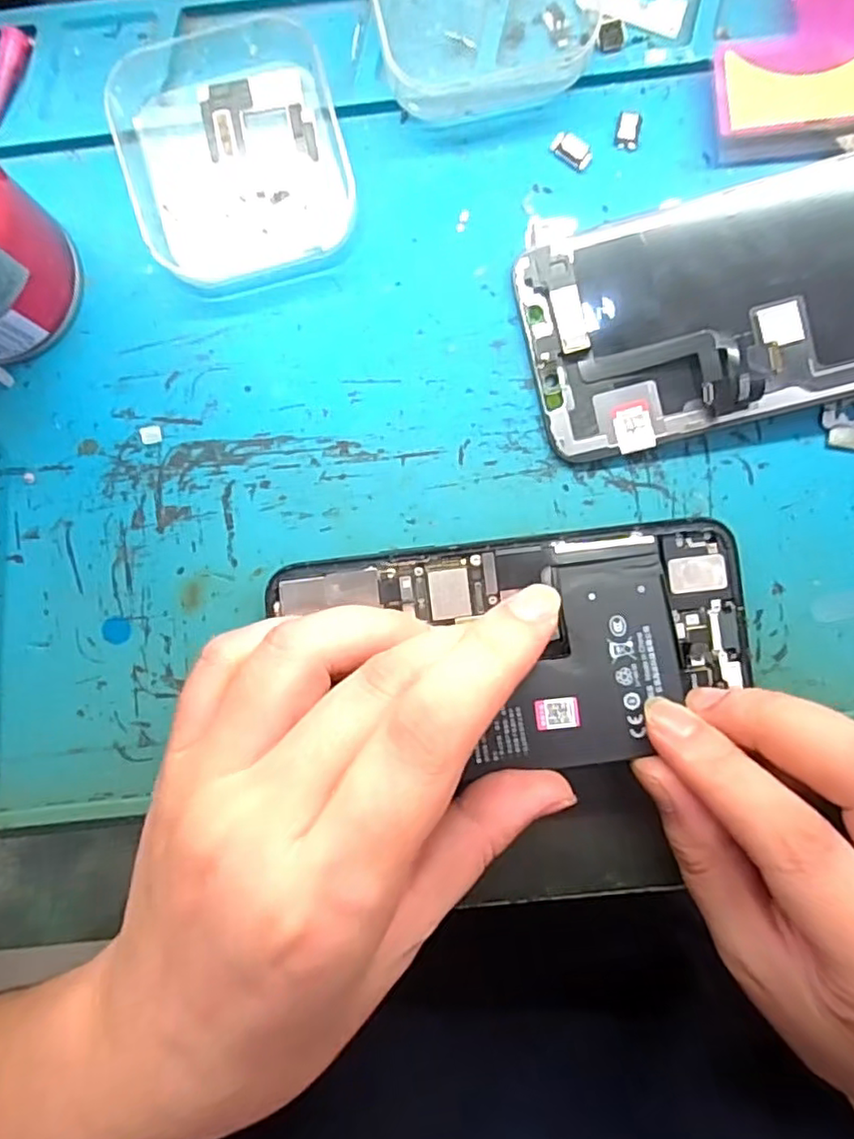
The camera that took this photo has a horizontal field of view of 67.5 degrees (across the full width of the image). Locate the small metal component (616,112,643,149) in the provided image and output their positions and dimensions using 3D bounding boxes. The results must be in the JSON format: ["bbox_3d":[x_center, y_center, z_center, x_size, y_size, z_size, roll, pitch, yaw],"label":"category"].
[{"bbox_3d":[0.062,-0.135,0.196,0.007,0.004,0.010,6,92,0],"label":"small metal component"}]

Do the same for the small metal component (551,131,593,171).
[{"bbox_3d":[0.044,-0.128,0.195,0.013,0.004,0.008,32,91,-1],"label":"small metal component"}]

